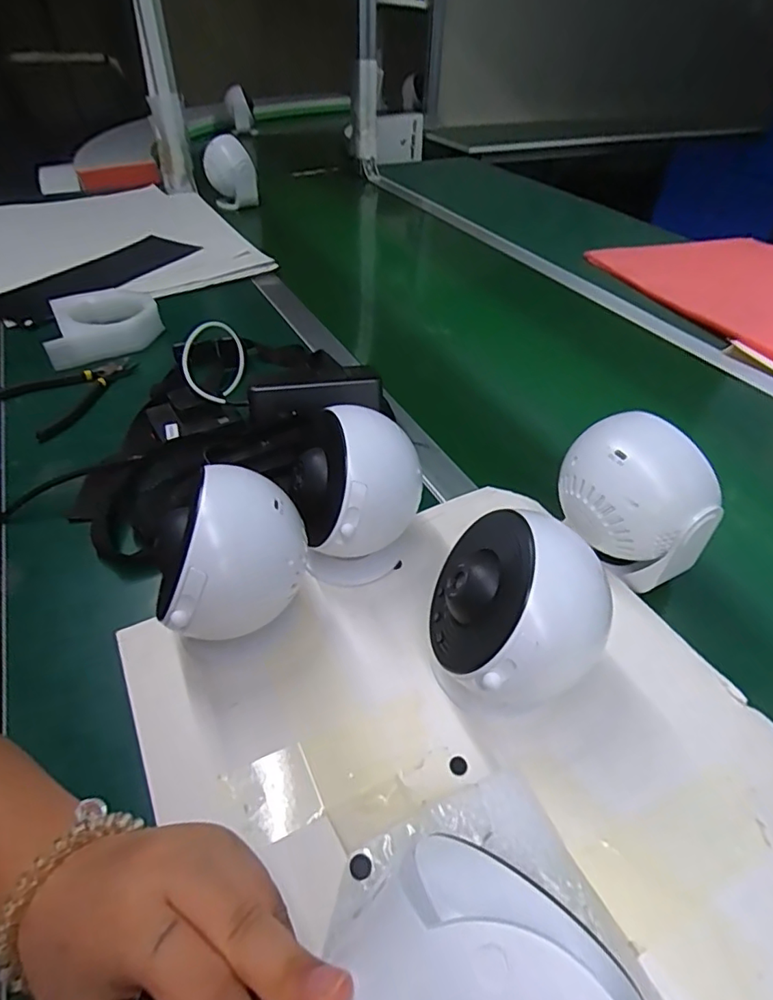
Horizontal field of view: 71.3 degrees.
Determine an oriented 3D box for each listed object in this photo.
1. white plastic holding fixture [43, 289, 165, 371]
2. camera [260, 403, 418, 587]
[{"bbox_3d":[-0.354,-0.220,0.685,0.127,0.047,0.131,-14,45,-16],"label":"white plastic holding fixture"},{"bbox_3d":[-0.027,0.001,0.392,0.090,0.118,0.076,-28,51,-28],"label":"camera"}]

